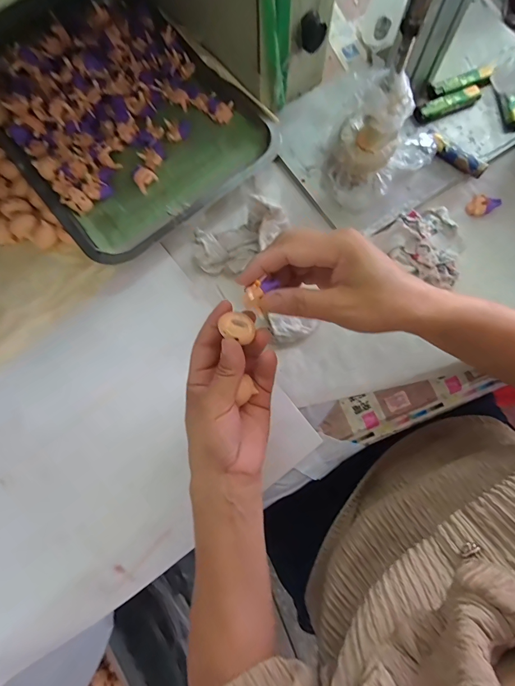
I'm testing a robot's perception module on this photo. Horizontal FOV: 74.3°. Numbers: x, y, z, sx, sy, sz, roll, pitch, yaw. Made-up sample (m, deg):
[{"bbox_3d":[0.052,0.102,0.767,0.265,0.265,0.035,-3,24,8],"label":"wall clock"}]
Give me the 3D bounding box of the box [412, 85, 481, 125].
[{"bbox_3d":[0.230,-0.289,0.412,0.083,0.011,0.021,-23,79,-5],"label":"box"}]

